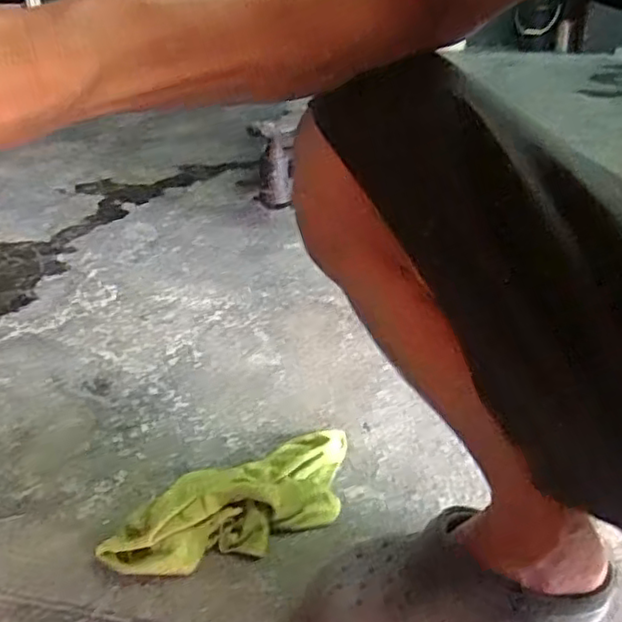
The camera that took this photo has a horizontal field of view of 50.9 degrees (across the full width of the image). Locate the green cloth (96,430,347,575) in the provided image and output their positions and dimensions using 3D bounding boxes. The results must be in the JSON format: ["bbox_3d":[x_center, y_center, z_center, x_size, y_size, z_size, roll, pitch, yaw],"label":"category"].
[{"bbox_3d":[-0.060,0.192,0.676,0.295,0.046,0.124,-21,32,-35],"label":"green cloth"}]

